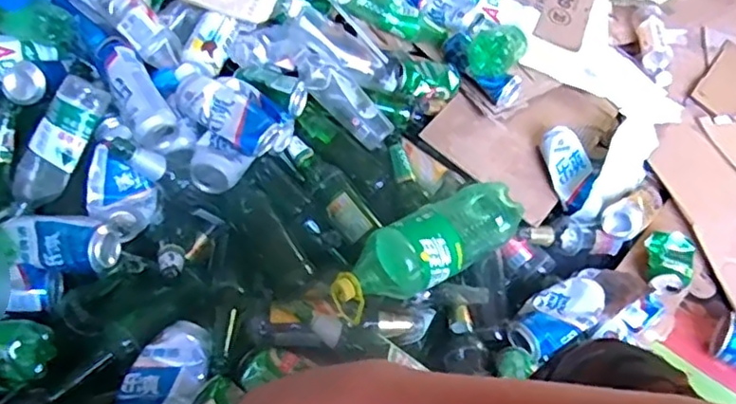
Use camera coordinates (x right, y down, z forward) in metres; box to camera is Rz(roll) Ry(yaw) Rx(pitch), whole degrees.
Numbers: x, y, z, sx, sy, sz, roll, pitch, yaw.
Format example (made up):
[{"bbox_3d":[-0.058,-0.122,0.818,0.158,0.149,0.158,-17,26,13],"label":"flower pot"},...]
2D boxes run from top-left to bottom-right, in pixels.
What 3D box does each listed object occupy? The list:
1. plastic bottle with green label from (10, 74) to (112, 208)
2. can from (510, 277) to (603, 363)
[{"bbox_3d":[-0.434,-0.081,0.903,0.076,0.193,0.055,39,11,30],"label":"plastic bottle with green label"},{"bbox_3d":[0.288,0.178,0.982,0.164,0.056,0.087,-23,50,-28],"label":"can"}]

